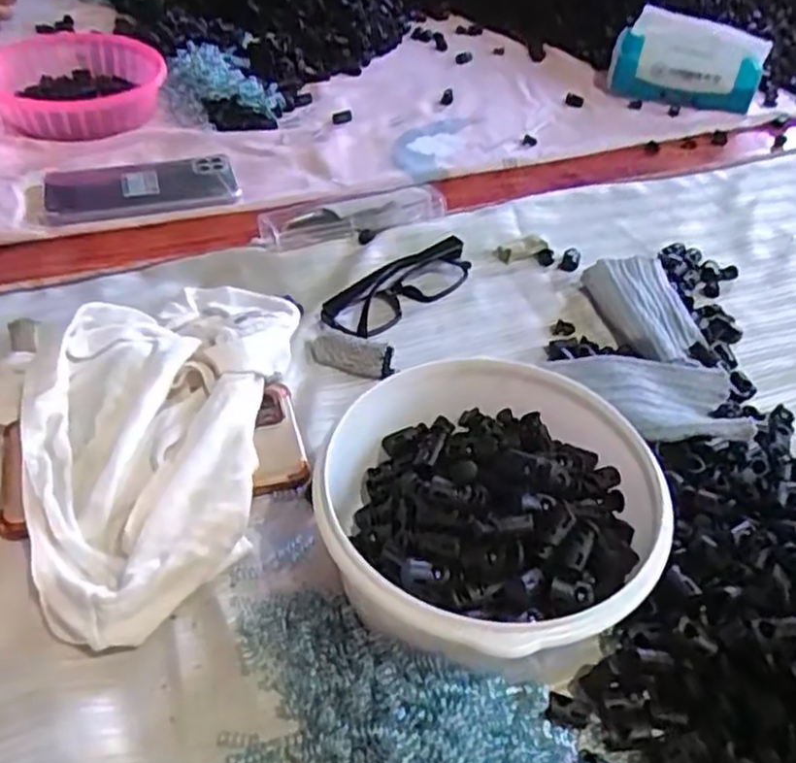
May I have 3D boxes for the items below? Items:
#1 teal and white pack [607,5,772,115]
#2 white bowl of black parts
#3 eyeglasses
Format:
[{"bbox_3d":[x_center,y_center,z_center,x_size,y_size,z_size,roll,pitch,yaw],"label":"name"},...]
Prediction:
[{"bbox_3d":[0.325,-0.371,0.854,0.174,0.095,0.048,31,50,27],"label":"teal and white pack"},{"bbox_3d":[0.042,0.069,0.371,0.160,0.086,0.158,1,43,-1],"label":"white bowl of black parts"},{"bbox_3d":[0.003,-0.073,0.569,0.137,0.029,0.035,-33,54,-32],"label":"eyeglasses"}]

